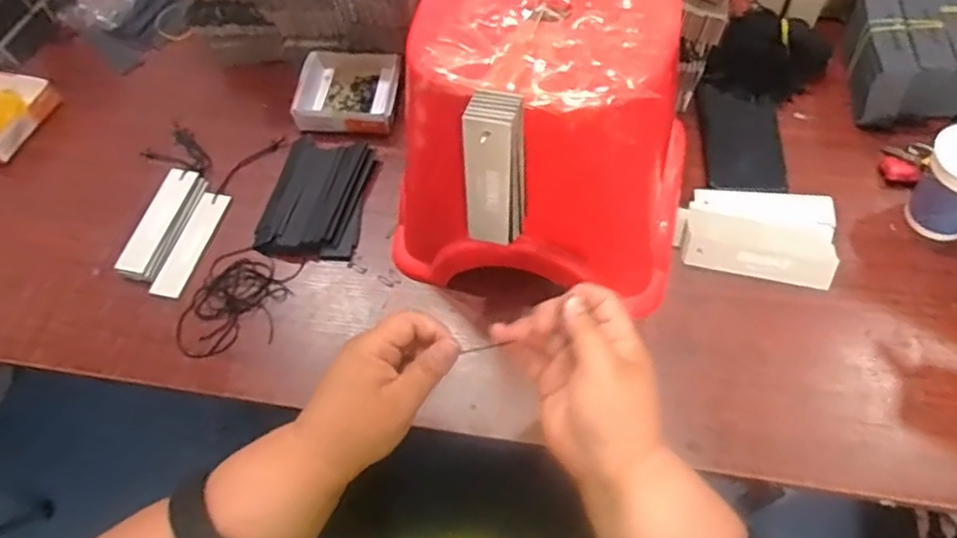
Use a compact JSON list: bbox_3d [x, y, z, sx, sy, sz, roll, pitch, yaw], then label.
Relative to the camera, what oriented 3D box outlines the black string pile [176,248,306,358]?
[{"bbox_3d":[-0.232,0.034,0.620,0.088,0.008,0.117,12,61,12],"label":"black string pile"}]

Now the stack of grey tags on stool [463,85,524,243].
[{"bbox_3d":[0.012,-0.069,0.468,0.040,0.123,0.038,7,60,9],"label":"stack of grey tags on stool"}]

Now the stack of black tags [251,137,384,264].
[{"bbox_3d":[-0.169,-0.077,0.679,0.105,0.020,0.146,6,60,8],"label":"stack of black tags"}]

